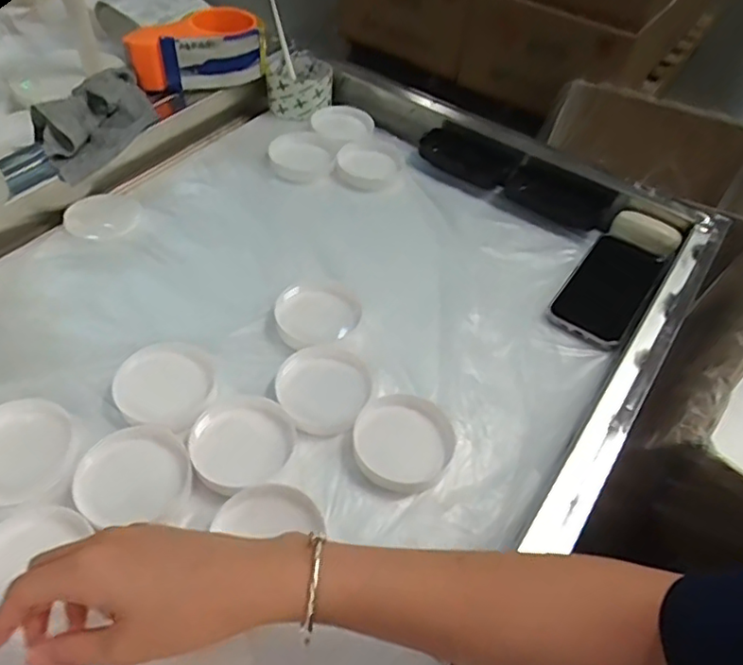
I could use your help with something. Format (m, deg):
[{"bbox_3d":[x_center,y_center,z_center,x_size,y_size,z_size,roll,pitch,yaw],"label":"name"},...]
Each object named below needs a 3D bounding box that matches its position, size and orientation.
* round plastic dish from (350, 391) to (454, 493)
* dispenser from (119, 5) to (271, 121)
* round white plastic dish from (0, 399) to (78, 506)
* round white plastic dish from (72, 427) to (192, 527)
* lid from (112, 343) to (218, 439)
[{"bbox_3d":[0.025,0.081,0.466,0.073,0.012,0.081,23,52,13],"label":"round plastic dish"},{"bbox_3d":[-0.206,-0.334,0.723,0.156,0.082,0.090,-9,52,-13],"label":"dispenser"},{"bbox_3d":[-0.256,0.084,0.435,0.075,0.014,0.074,3,50,-3],"label":"round white plastic dish"},{"bbox_3d":[-0.169,0.101,0.432,0.074,0.022,0.067,-8,51,-12],"label":"round white plastic dish"},{"bbox_3d":[-0.160,0.039,0.474,0.071,0.011,0.075,3,50,-3],"label":"lid"}]

